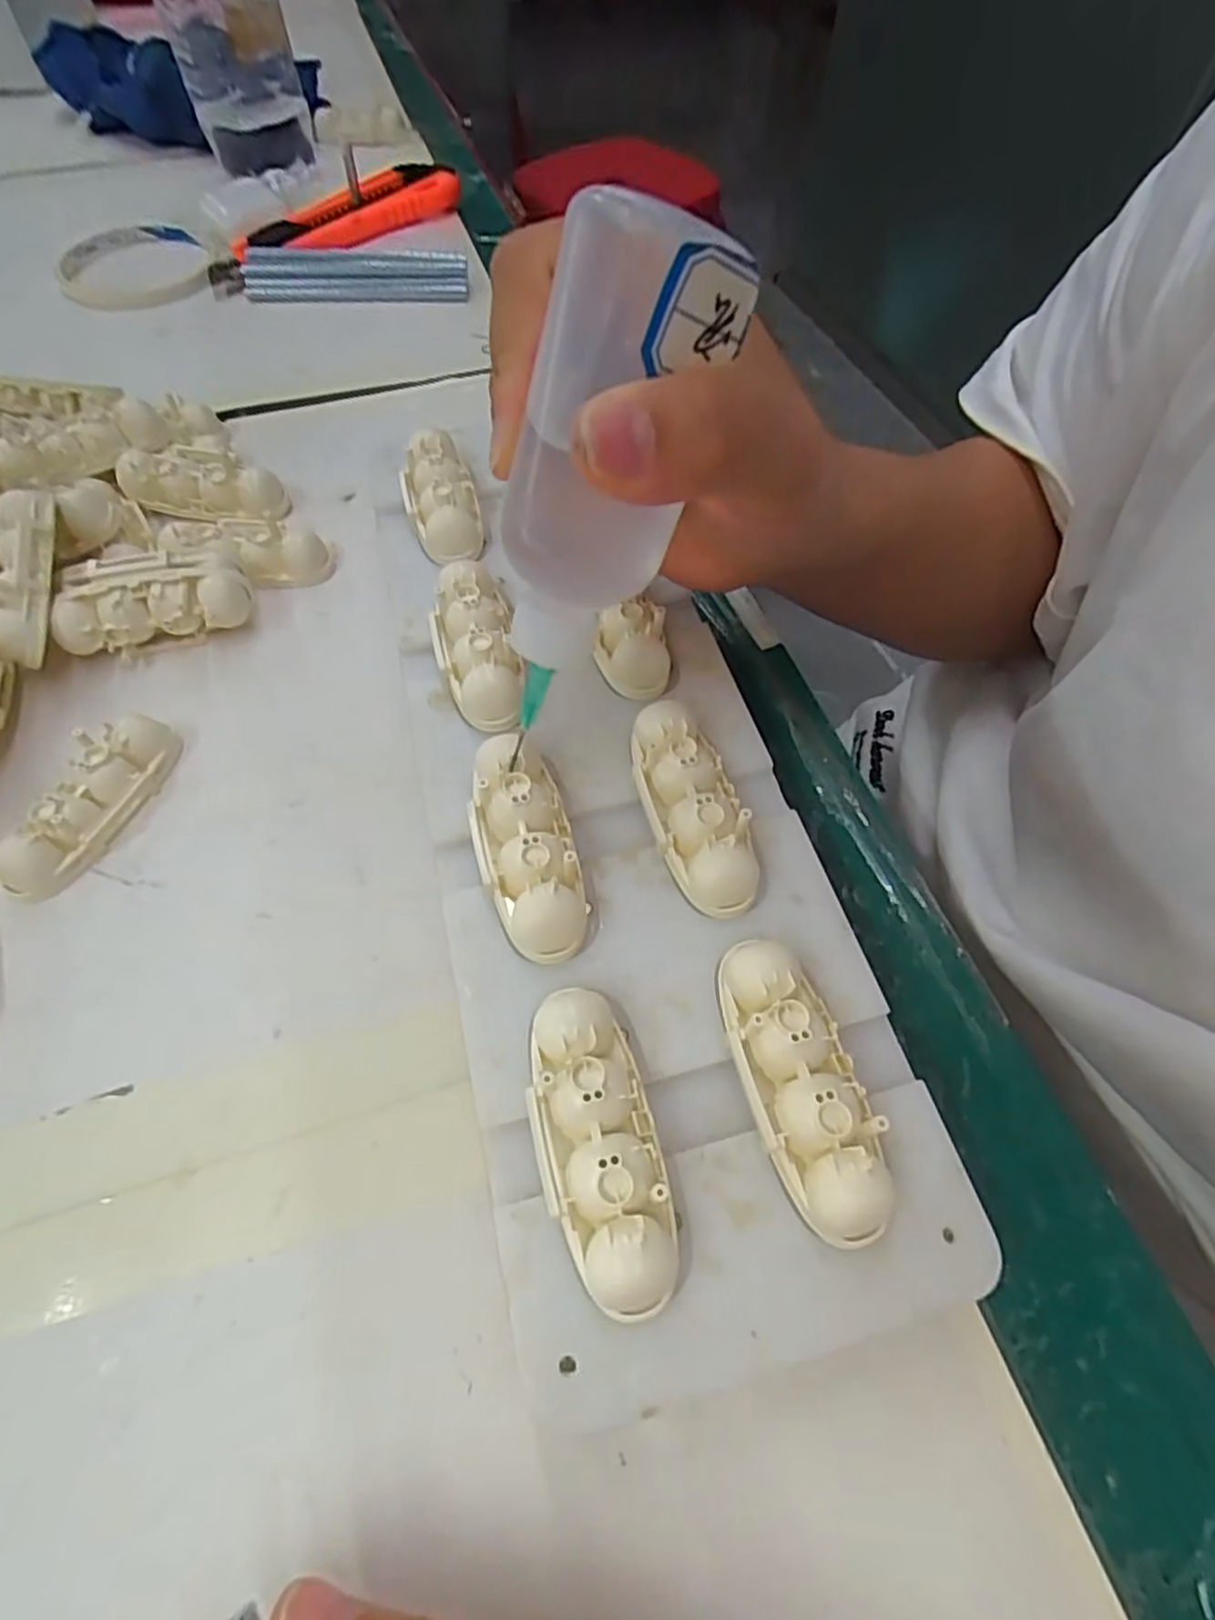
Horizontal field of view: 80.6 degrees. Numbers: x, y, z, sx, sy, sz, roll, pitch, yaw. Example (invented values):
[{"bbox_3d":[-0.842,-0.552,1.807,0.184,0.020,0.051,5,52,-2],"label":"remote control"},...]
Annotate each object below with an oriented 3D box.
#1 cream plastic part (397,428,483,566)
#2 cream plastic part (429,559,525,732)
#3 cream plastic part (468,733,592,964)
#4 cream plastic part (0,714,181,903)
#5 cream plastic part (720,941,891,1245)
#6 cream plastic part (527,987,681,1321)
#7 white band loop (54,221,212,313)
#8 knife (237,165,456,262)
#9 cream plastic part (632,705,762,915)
[{"bbox_3d":[-0.060,-0.111,0.256,0.024,0.018,0.054,-14,61,-9],"label":"cream plastic part"},{"bbox_3d":[-0.041,-0.052,0.222,0.024,0.016,0.059,-14,61,-9],"label":"cream plastic part"},{"bbox_3d":[-0.022,0.008,0.187,0.024,0.016,0.060,-13,61,-8],"label":"cream plastic part"},{"bbox_3d":[-0.155,-0.003,0.216,0.021,0.016,0.062,14,60,7],"label":"cream plastic part"},{"bbox_3d":[0.042,0.059,0.158,0.023,0.016,0.062,-11,60,-7],"label":"cream plastic part"},{"bbox_3d":[-0.003,0.069,0.152,0.024,0.015,0.062,-12,60,-8],"label":"cream plastic part"},{"bbox_3d":[-0.256,-0.297,0.387,0.075,0.009,0.093,-19,62,-11],"label":"white band loop"},{"bbox_3d":[-0.148,-0.345,0.414,0.039,0.015,0.140,39,66,20],"label":"knife"},{"bbox_3d":[0.023,-0.002,0.194,0.024,0.016,0.060,-14,61,-9],"label":"cream plastic part"}]

